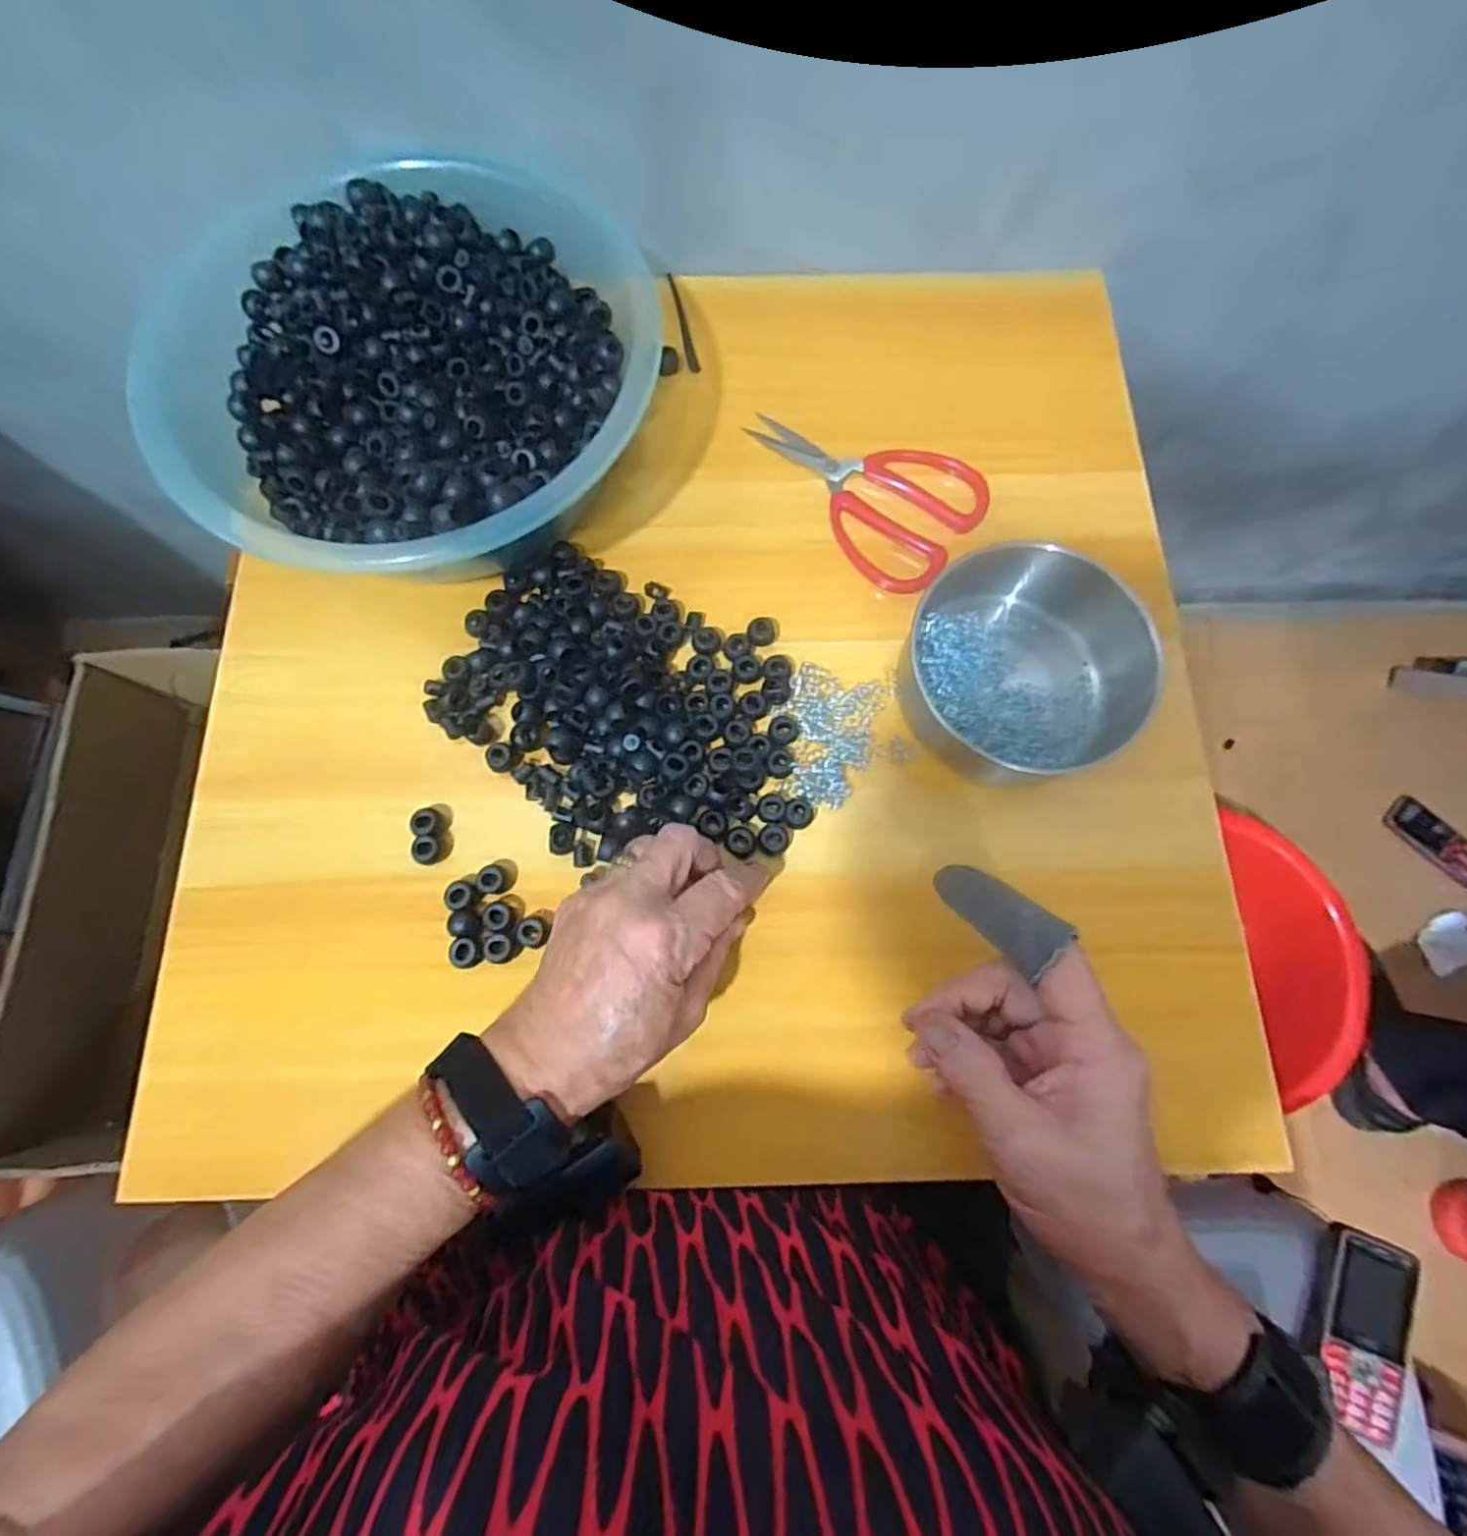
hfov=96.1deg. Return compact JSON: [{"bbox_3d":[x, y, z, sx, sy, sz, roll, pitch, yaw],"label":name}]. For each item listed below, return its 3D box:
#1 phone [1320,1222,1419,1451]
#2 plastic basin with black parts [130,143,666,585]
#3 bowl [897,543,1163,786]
[{"bbox_3d":[0.457,0.406,0.474,0.054,0.012,0.124,20,77,5],"label":"phone"},{"bbox_3d":[-0.171,-0.227,0.403,0.248,0.088,0.237,0,76,0],"label":"plastic basin with black parts"},{"bbox_3d":[0.164,-0.057,0.369,0.125,0.069,0.118,0,76,0],"label":"bowl"}]

